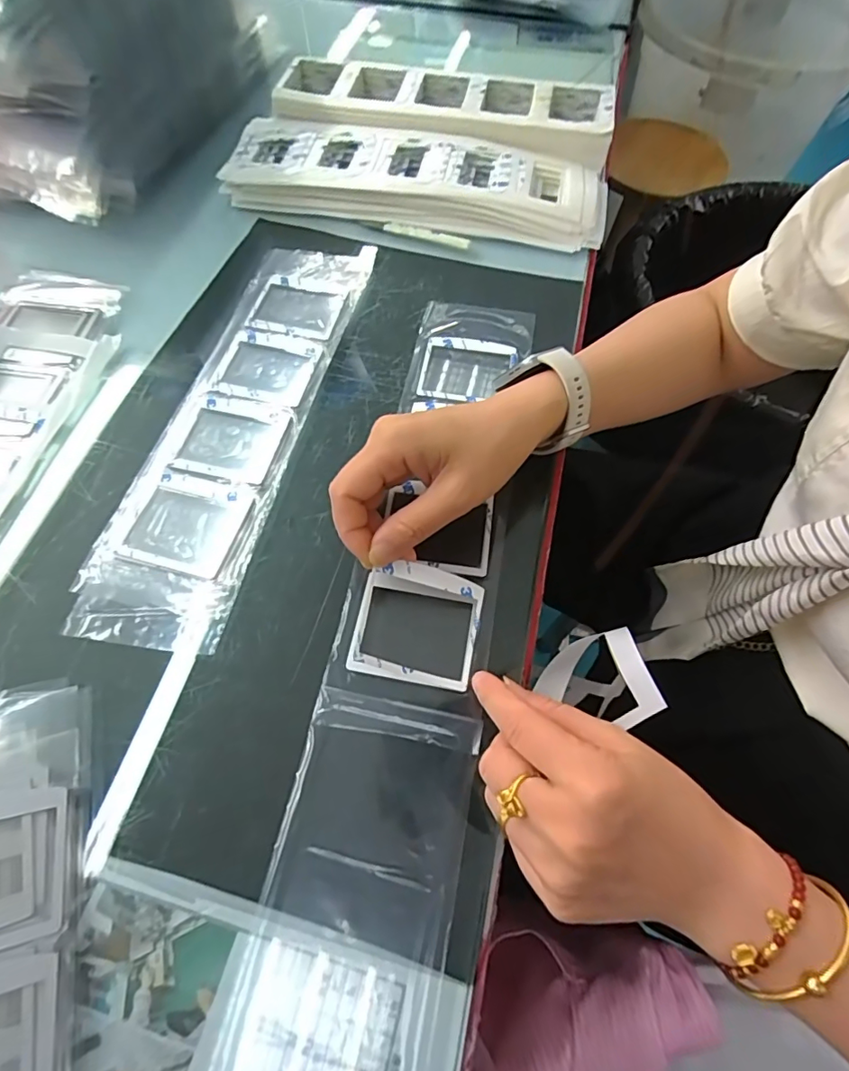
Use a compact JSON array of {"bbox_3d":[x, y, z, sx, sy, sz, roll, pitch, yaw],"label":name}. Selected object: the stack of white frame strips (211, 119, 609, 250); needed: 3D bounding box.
[{"bbox_3d":[-0.005,-0.315,0.461,0.323,0.027,0.097,10,63,2],"label":"stack of white frame strips"}]

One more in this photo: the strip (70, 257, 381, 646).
[{"bbox_3d":[-0.126,-0.092,0.360,0.086,0.006,0.338,12,64,4],"label":"strip"}]

